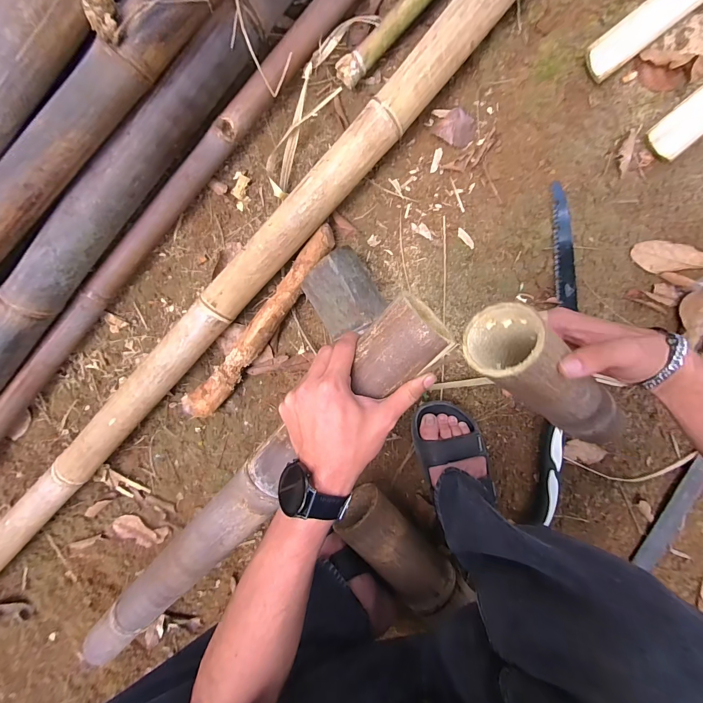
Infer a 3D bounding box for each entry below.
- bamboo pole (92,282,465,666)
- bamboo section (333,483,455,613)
[{"bbox_3d":[-0.197,0.259,0.475,0.064,0.055,0.860,41,114,-3],"label":"bamboo pole"},{"bbox_3d":[0.073,0.320,0.561,0.089,0.082,0.199,-42,94,8],"label":"bamboo section"}]

